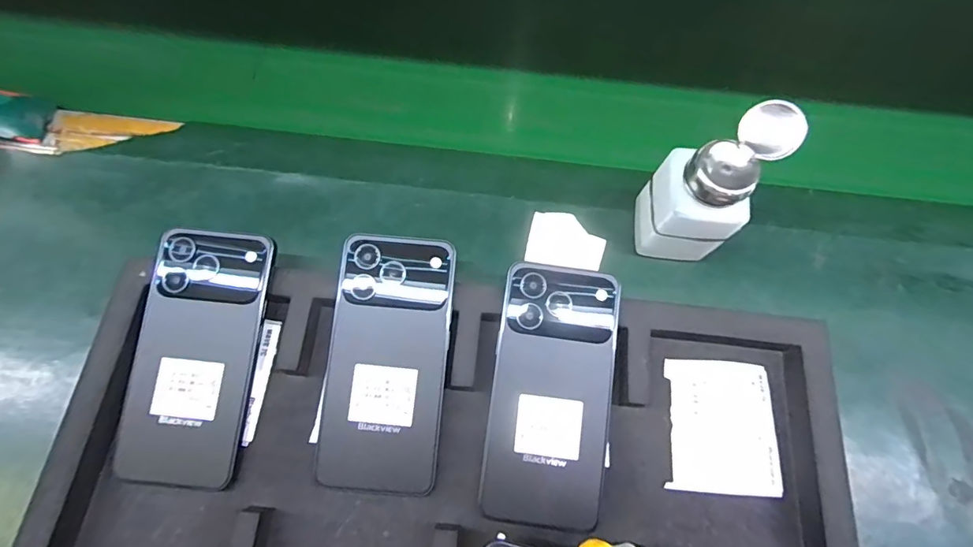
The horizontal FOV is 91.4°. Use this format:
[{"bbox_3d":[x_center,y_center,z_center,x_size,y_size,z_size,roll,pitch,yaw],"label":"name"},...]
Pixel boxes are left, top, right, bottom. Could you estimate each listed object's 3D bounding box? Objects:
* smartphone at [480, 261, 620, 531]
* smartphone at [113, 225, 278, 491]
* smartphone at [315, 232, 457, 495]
[{"bbox_3d":[0.043,0.074,0.303,0.075,0.005,0.158,7,81,0],"label":"smartphone"},{"bbox_3d":[-0.187,0.050,0.305,0.074,0.012,0.159,7,80,-4],"label":"smartphone"},{"bbox_3d":[-0.063,0.055,0.307,0.073,0.005,0.160,5,82,0],"label":"smartphone"}]

